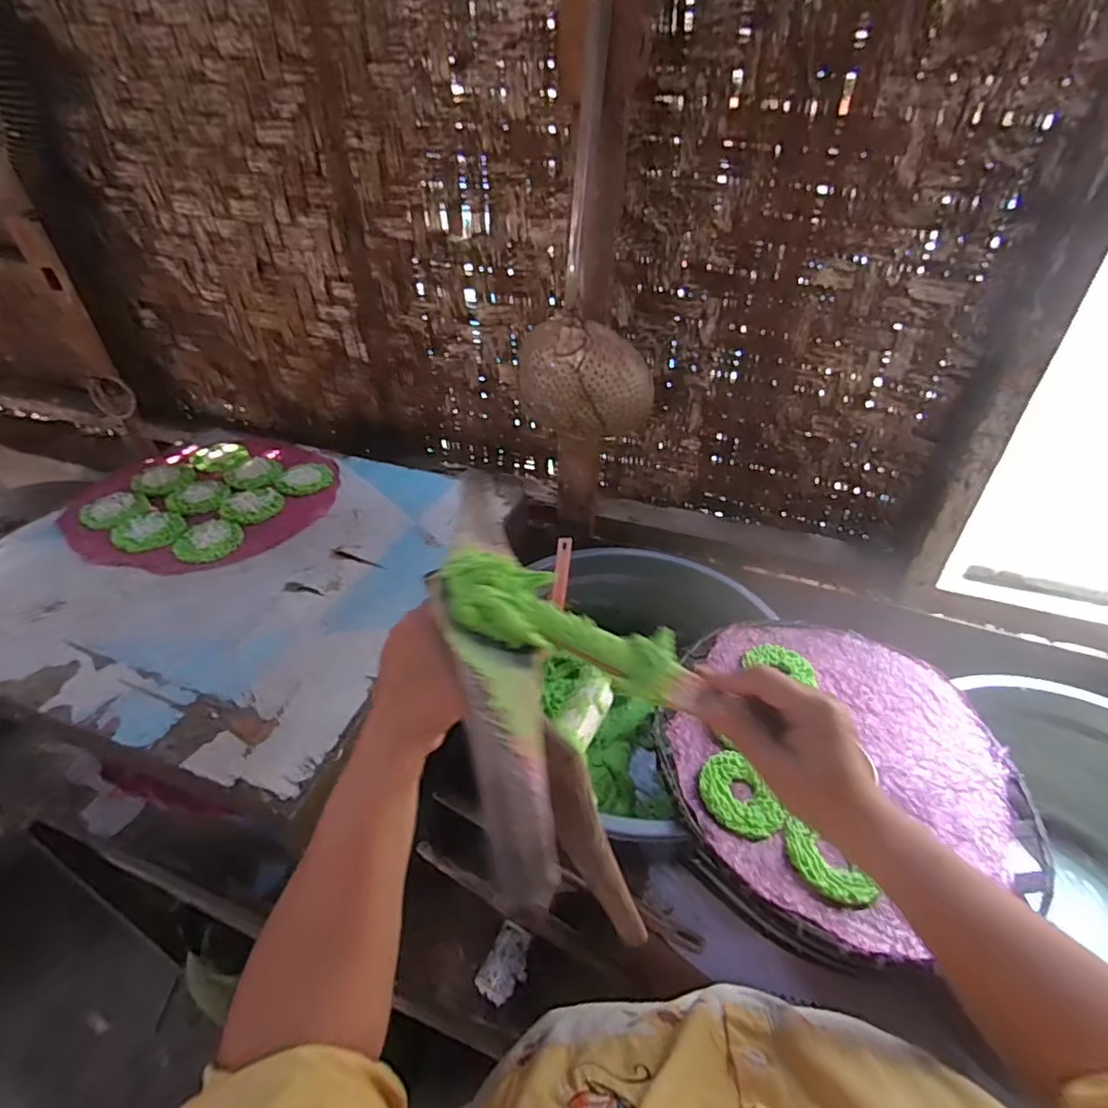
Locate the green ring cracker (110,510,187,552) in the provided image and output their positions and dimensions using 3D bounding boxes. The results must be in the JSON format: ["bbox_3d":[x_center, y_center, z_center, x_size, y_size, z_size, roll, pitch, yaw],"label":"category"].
[{"bbox_3d":[-0.533,-0.031,0.746,0.079,0.005,0.089,-28,47,-32],"label":"green ring cracker"}]

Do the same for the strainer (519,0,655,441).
[{"bbox_3d":[0.041,-0.331,0.661,0.162,0.411,0.095,31,47,32],"label":"strainer"}]

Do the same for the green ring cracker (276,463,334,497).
[{"bbox_3d":[-0.377,-0.113,0.853,0.077,0.008,0.079,-24,45,-28],"label":"green ring cracker"}]

